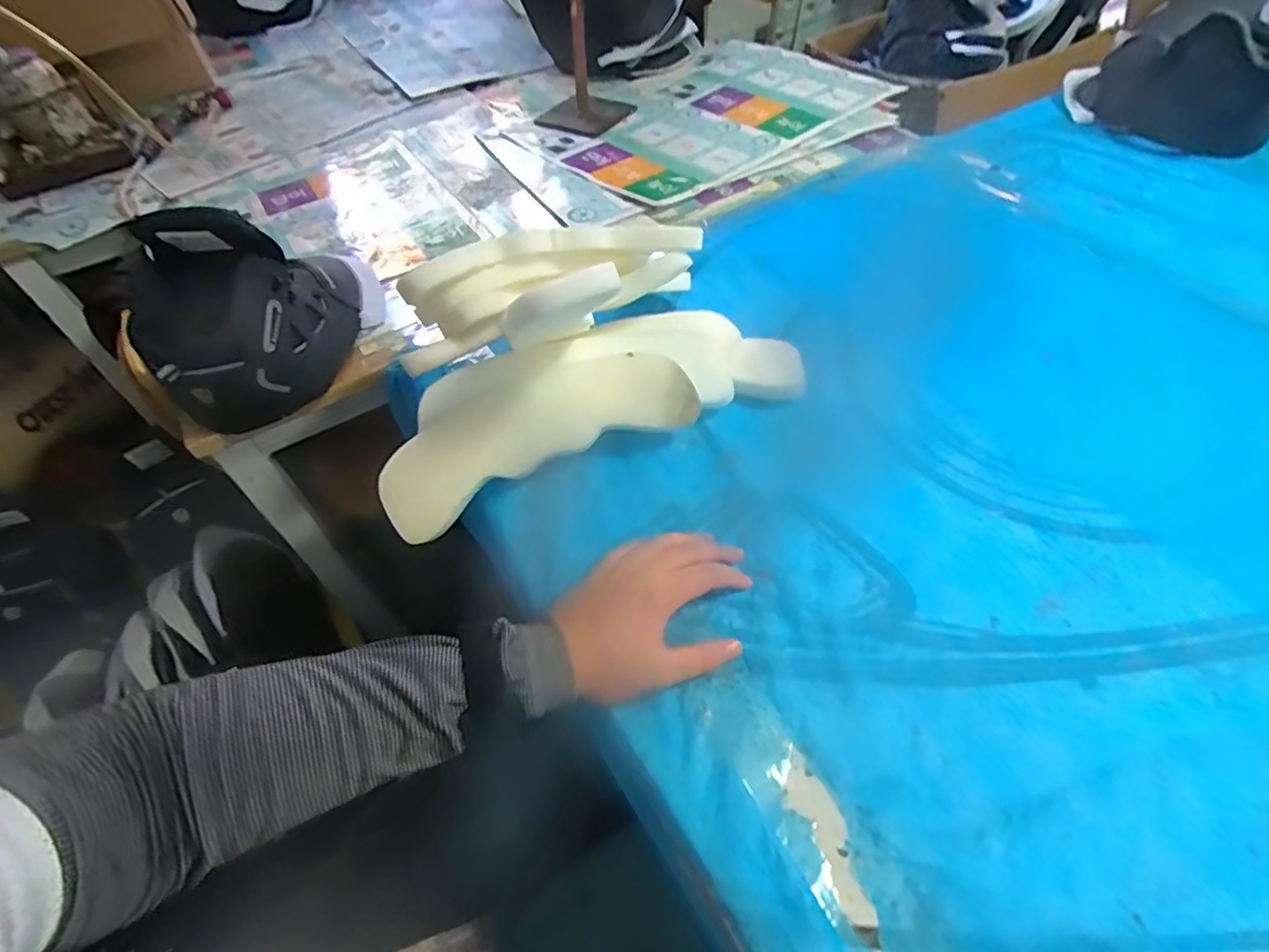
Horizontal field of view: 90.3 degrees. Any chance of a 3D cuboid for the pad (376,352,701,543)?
[{"bbox_3d":[-0.085,-0.053,0.529,0.267,0.029,0.117,-24,79,-11],"label":"pad"}]

